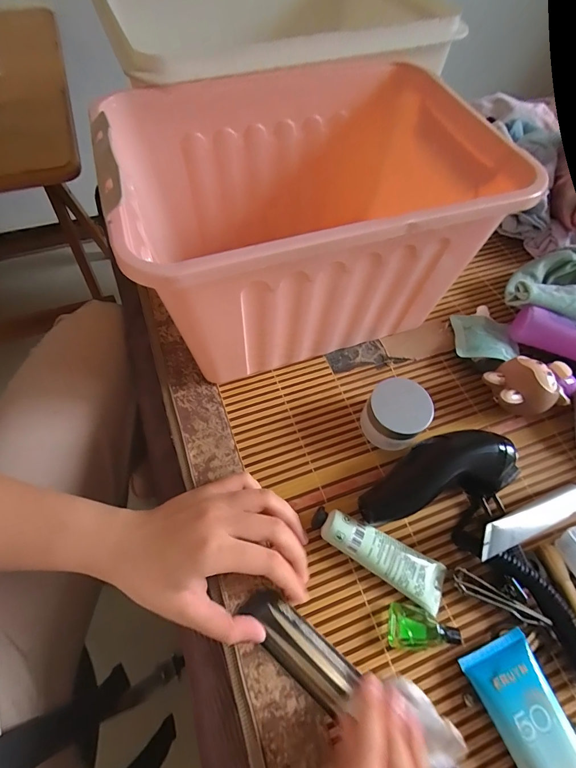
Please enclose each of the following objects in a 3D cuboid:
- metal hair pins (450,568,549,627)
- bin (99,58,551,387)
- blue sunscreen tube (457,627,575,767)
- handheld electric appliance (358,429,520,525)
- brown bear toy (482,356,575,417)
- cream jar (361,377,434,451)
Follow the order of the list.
[{"bbox_3d":[0.159,0.164,0.273,0.070,0.014,0.013,28,64,13],"label":"metal hair pins"},{"bbox_3d":[0.027,-0.143,0.342,0.318,0.185,0.219,-16,63,-10],"label":"bin"},{"bbox_3d":[0.166,0.233,0.234,0.047,0.018,0.112,-19,64,-12],"label":"blue sunscreen tube"},{"bbox_3d":[0.120,0.077,0.300,0.132,0.047,0.051,-15,63,-10],"label":"handheld electric appliance"},{"bbox_3d":[0.228,0.003,0.343,0.083,0.053,0.052,-22,64,-13],"label":"brown bear toy"},{"bbox_3d":[0.097,0.028,0.327,0.051,0.043,0.053,1,61,-2],"label":"cream jar"}]

